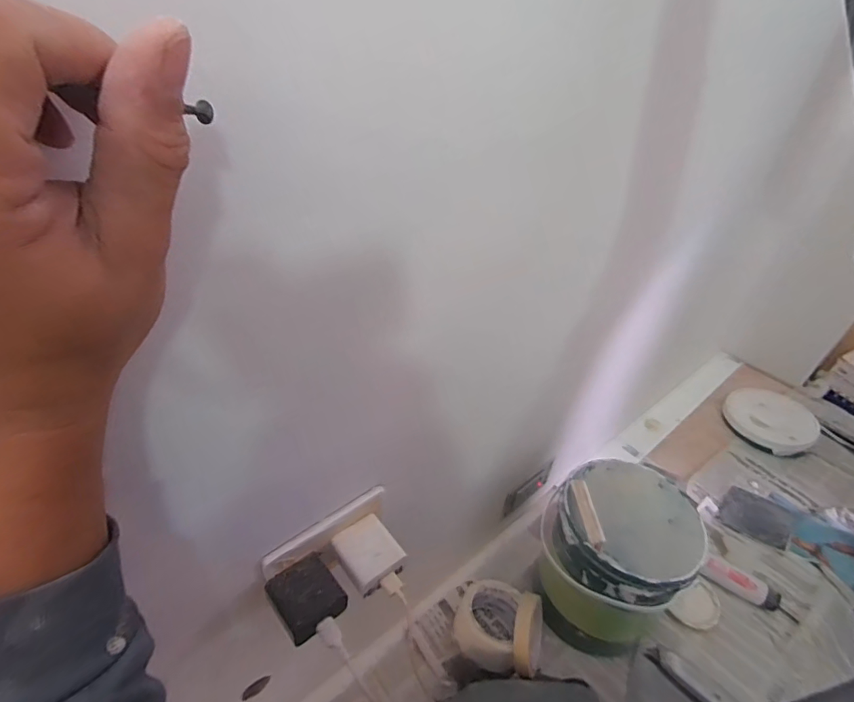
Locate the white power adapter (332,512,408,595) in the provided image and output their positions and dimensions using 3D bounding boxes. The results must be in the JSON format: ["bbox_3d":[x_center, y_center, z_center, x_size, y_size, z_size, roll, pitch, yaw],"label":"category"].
[{"bbox_3d":[-0.052,0.180,0.419,0.048,0.021,0.054,-21,45,-29],"label":"white power adapter"}]

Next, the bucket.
[{"bbox_3d":[0.252,0.284,0.648,0.182,0.224,0.169,3,39,-3],"label":"bucket"}]

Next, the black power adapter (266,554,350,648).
[{"bbox_3d":[-0.099,0.199,0.385,0.049,0.023,0.050,-27,48,-34],"label":"black power adapter"}]

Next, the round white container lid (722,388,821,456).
[{"bbox_3d":[0.770,0.148,1.050,0.193,0.038,0.178,-29,50,-35],"label":"round white container lid"}]

